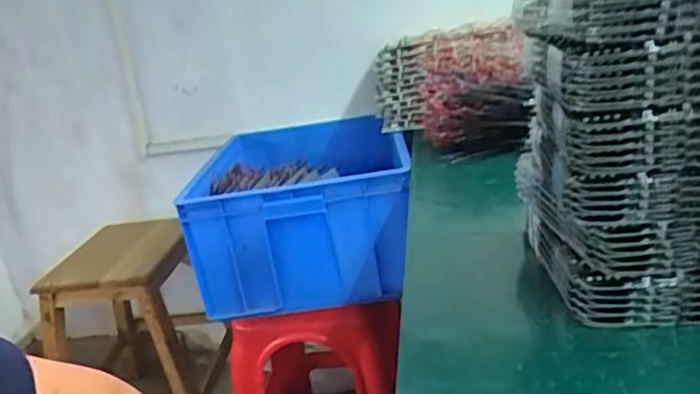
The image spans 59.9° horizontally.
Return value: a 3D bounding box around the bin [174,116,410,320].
[{"bbox_3d":[-0.083,0.009,1.248,0.398,0.257,0.488,-7,19,6],"label":"bin"}]

